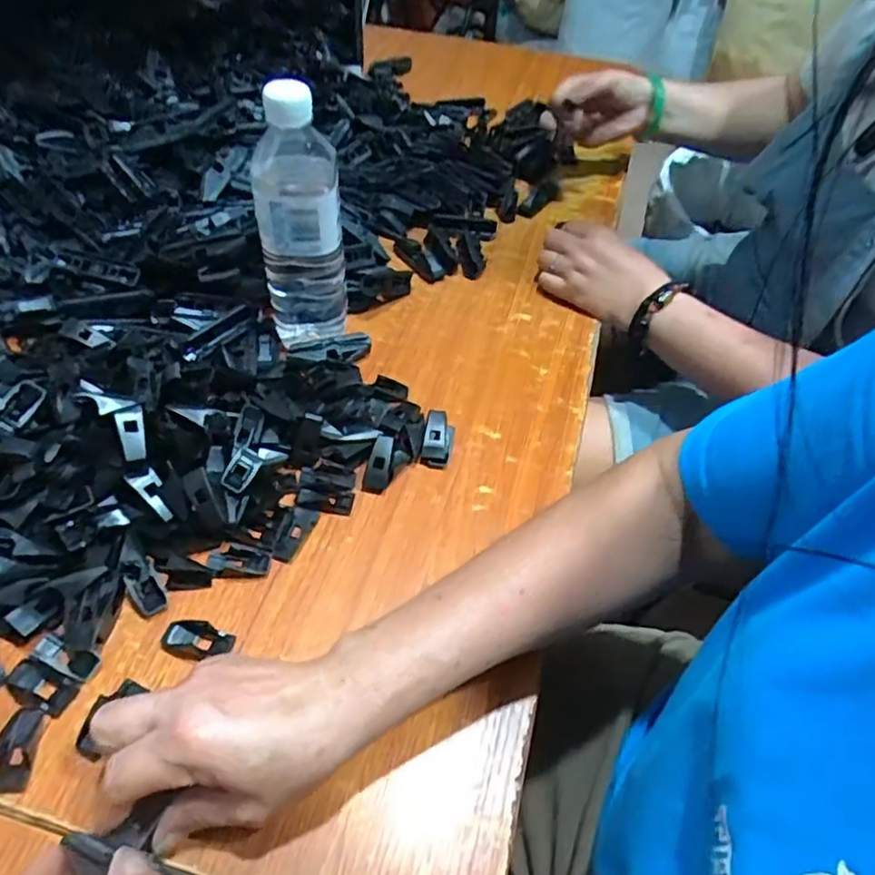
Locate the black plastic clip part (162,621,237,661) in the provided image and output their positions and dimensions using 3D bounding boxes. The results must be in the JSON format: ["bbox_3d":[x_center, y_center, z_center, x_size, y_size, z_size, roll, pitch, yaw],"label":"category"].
[{"bbox_3d":[-0.147,0.123,0.392,0.042,0.011,0.021,7,48,3],"label":"black plastic clip part"}]

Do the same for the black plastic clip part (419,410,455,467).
[{"bbox_3d":[0.001,0.001,0.506,0.023,0.016,0.045,8,49,4],"label":"black plastic clip part"}]

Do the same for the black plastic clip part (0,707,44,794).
[{"bbox_3d":[-0.228,0.168,0.348,0.020,0.007,0.042,-5,49,-7],"label":"black plastic clip part"}]

